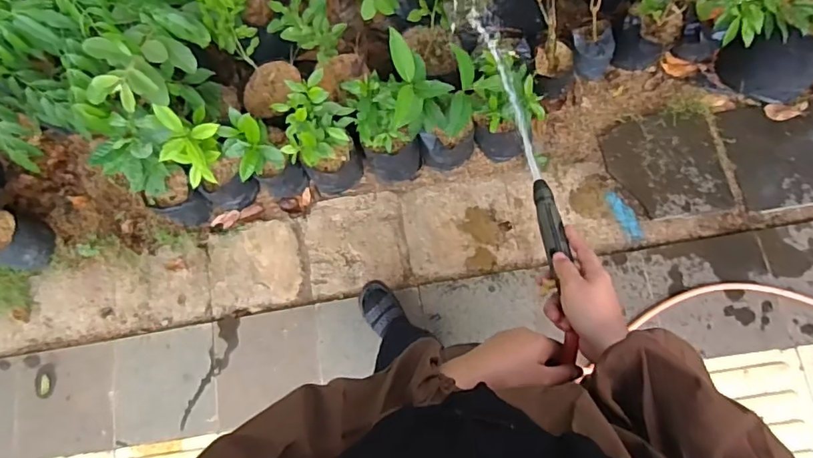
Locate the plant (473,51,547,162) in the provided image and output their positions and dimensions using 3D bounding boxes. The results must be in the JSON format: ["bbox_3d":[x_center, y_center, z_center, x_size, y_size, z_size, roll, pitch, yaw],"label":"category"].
[{"bbox_3d":[0.247,-0.305,1.327,0.157,0.342,0.166,-1,78,6],"label":"plant"}]

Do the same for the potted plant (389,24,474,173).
[{"bbox_3d":[0.078,-0.299,1.346,0.191,0.383,0.197,0,79,6],"label":"potted plant"}]

